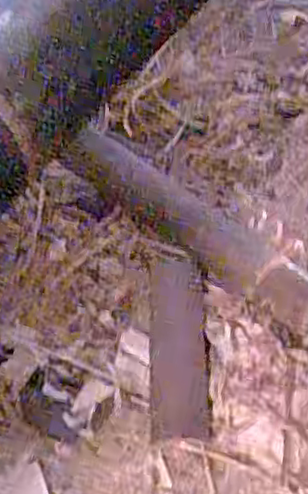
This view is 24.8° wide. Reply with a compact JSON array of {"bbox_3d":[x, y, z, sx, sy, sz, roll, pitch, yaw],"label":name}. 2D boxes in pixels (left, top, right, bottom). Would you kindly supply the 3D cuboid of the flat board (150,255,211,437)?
[{"bbox_3d":[0.023,0.092,0.670,0.053,0.020,0.186,-3,52,4],"label":"flat board"}]

